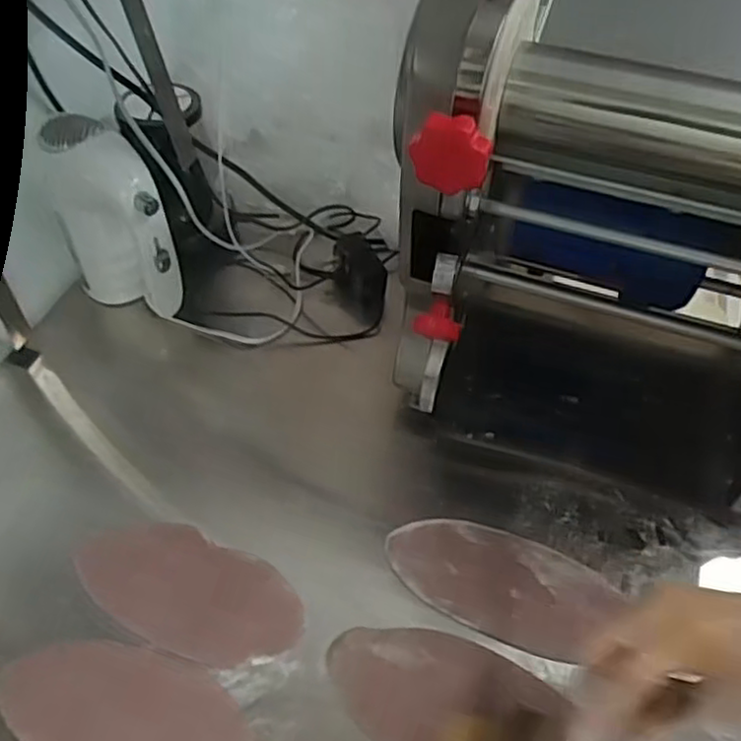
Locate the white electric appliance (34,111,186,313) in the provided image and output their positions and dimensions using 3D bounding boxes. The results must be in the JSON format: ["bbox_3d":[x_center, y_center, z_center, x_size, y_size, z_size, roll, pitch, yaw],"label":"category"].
[{"bbox_3d":[-0.244,-0.134,0.678,0.132,0.178,0.070,32,56,21],"label":"white electric appliance"}]

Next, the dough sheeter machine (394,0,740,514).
[{"bbox_3d":[0.250,-0.150,0.561,0.383,0.479,0.397,17,52,13],"label":"dough sheeter machine"}]

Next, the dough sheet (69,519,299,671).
[{"bbox_3d":[-0.137,0.166,0.532,0.171,0.014,0.082,19,52,12],"label":"dough sheet"}]

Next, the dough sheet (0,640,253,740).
[{"bbox_3d":[-0.165,0.234,0.475,0.177,0.015,0.085,15,51,9],"label":"dough sheet"}]

